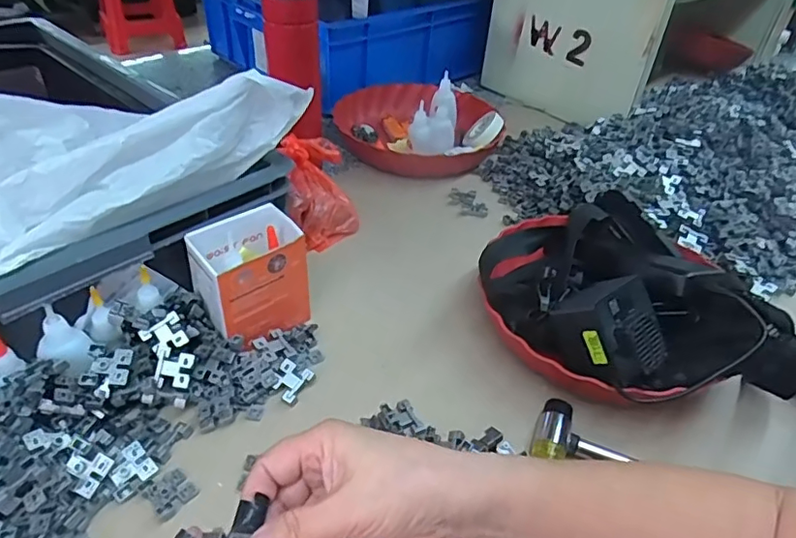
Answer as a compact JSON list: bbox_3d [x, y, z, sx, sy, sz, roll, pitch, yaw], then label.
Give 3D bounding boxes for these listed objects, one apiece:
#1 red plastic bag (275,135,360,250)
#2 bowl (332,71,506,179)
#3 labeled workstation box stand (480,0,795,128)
[{"bbox_3d":[-0.089,-0.089,0.635,0.077,0.084,0.109,-7,40,-14],"label":"red plastic bag"},{"bbox_3d":[0.029,-0.203,0.799,0.230,0.070,0.226,2,40,-3],"label":"bowl"},{"bbox_3d":[0.473,-0.489,1.025,0.631,0.272,0.295,-30,50,-34],"label":"labeled workstation box stand"}]

